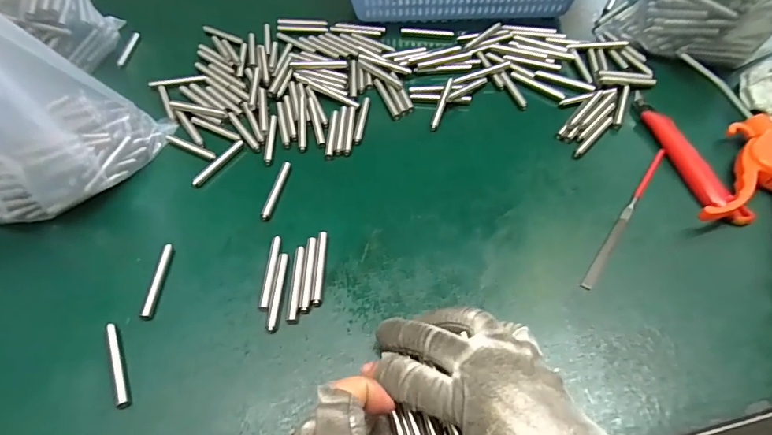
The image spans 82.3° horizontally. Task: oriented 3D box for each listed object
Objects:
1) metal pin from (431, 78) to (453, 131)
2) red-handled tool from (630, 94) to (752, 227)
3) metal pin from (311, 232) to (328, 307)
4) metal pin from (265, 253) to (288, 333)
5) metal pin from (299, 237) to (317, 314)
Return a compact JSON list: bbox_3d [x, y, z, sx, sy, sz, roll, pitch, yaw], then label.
[{"bbox_3d":[0.053,-0.108,0.417,0.006,0.006,0.060,16,69,12],"label":"metal pin"},{"bbox_3d":[0.246,-0.056,0.372,0.022,0.015,0.151,-10,55,-6],"label":"red-handled tool"},{"bbox_3d":[-0.048,0.036,0.322,0.008,0.004,0.058,0,54,1],"label":"metal pin"},{"bbox_3d":[-0.076,0.051,0.312,0.008,0.004,0.059,1,54,2],"label":"metal pin"},{"bbox_3d":[-0.056,0.040,0.318,0.007,0.004,0.058,-1,54,1],"label":"metal pin"}]

